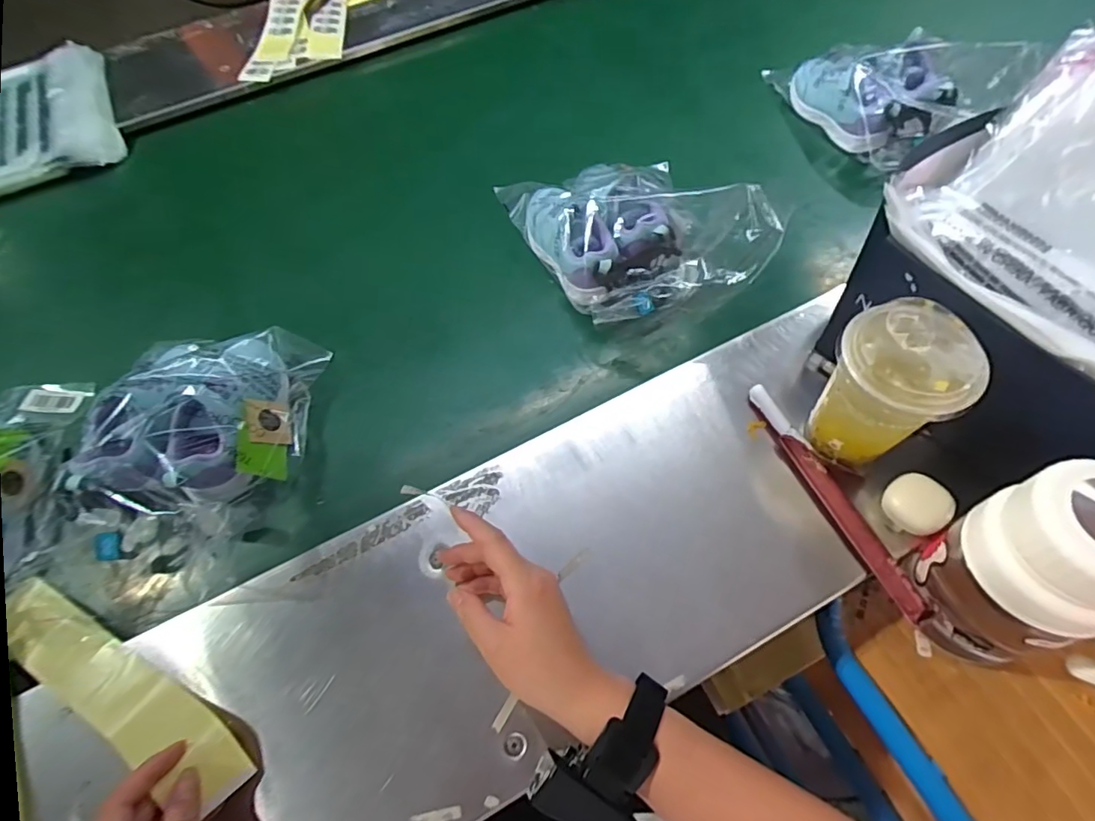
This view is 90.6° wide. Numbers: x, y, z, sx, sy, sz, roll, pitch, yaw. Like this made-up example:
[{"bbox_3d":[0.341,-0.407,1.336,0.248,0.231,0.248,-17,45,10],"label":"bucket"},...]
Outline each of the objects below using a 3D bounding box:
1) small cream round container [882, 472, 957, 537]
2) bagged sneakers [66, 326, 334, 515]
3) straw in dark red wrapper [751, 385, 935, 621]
[{"bbox_3d":[0.305,0.079,0.450,0.048,0.027,0.048,31,91,26],"label":"small cream round container"},{"bbox_3d":[-0.343,-0.003,0.547,0.168,0.097,0.225,6,60,7],"label":"bagged sneakers"},{"bbox_3d":[0.237,0.069,0.459,0.023,0.015,0.221,-22,61,-9],"label":"straw in dark red wrapper"}]

